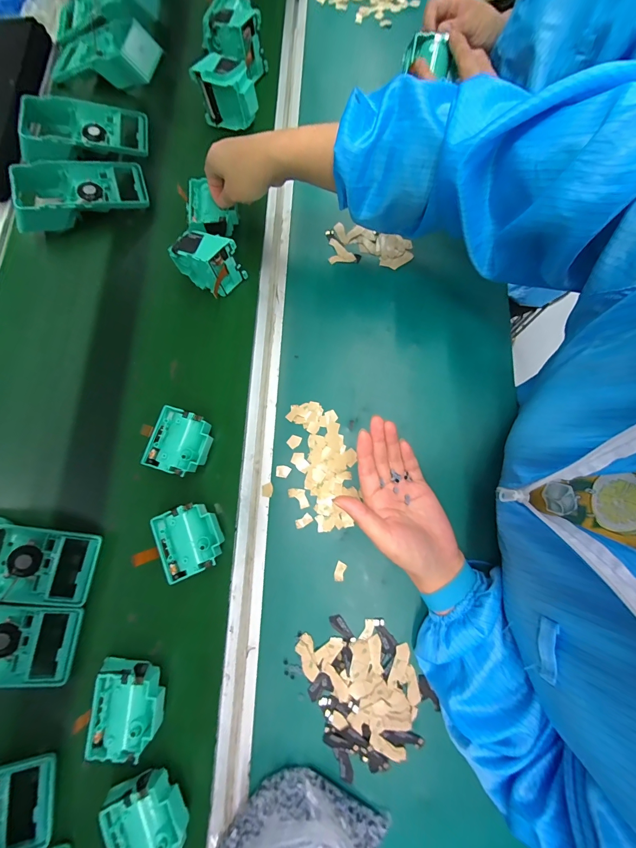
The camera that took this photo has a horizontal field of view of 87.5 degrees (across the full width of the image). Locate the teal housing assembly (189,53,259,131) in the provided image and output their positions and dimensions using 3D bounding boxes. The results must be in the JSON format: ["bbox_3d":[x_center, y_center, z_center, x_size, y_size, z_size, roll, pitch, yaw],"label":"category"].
[{"bbox_3d":[-0.136,-0.492,0.496,0.080,0.070,0.035,17,79,5],"label":"teal housing assembly"}]

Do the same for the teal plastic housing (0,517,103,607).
[{"bbox_3d":[-0.360,0.161,0.389,0.182,0.052,0.090,9,76,7],"label":"teal plastic housing"}]

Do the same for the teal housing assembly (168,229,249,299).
[{"bbox_3d":[-0.144,-0.213,0.438,0.064,0.073,0.054,35,81,8],"label":"teal housing assembly"}]

